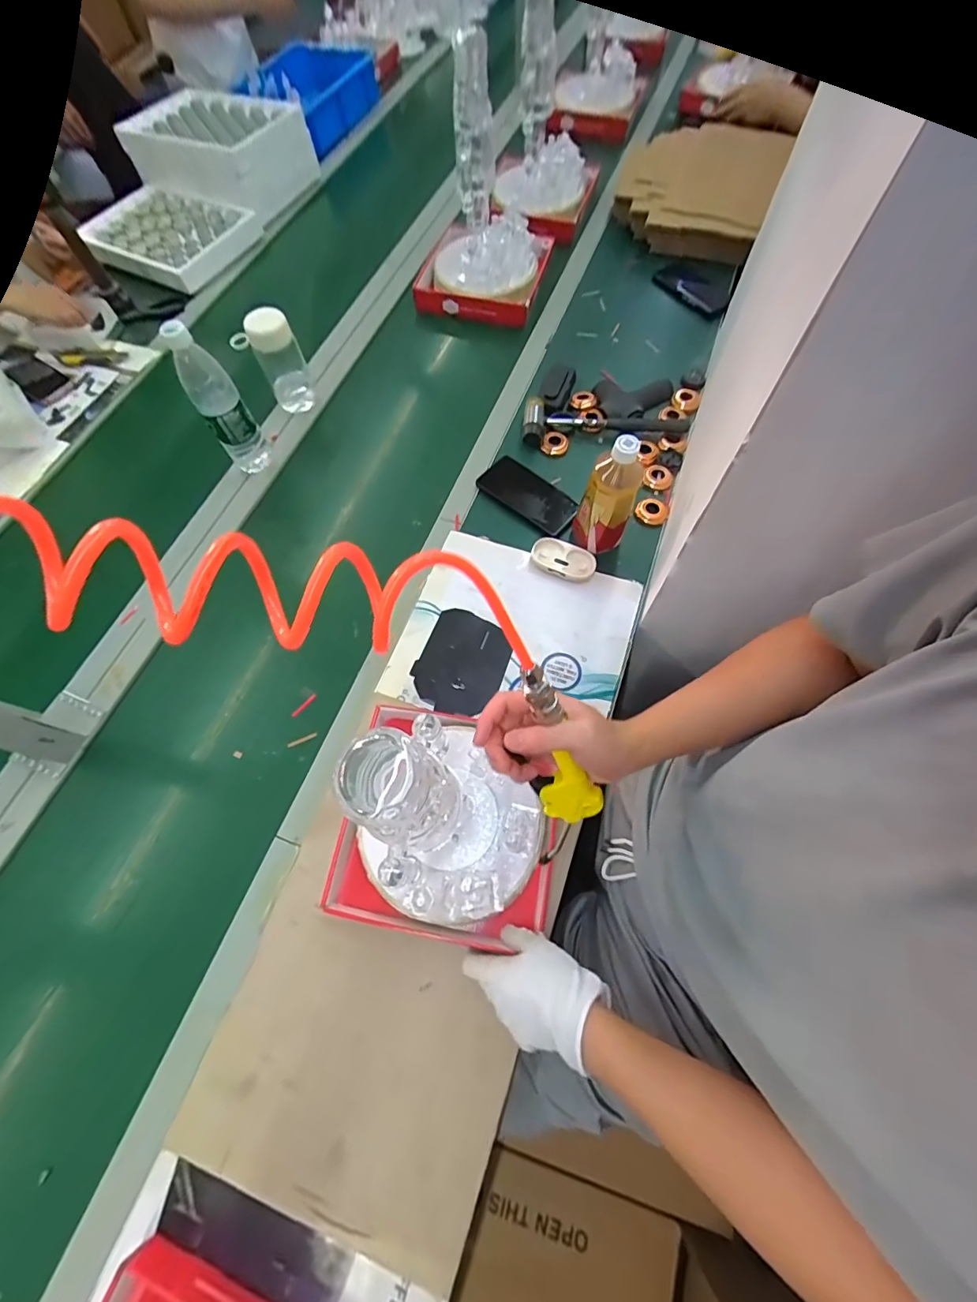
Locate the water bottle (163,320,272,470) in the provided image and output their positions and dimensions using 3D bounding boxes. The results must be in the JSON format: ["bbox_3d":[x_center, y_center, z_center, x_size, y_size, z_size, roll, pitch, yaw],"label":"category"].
[{"bbox_3d":[-0.398,-0.368,0.716,0.067,0.203,0.053,-33,69,-13],"label":"water bottle"}]

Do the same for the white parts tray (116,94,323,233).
[{"bbox_3d":[-0.635,-1.191,1.139,0.385,0.106,0.274,27,69,13],"label":"white parts tray"}]

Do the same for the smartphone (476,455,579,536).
[{"bbox_3d":[0.067,-0.256,0.775,0.165,0.011,0.085,37,69,16],"label":"smartphone"}]

